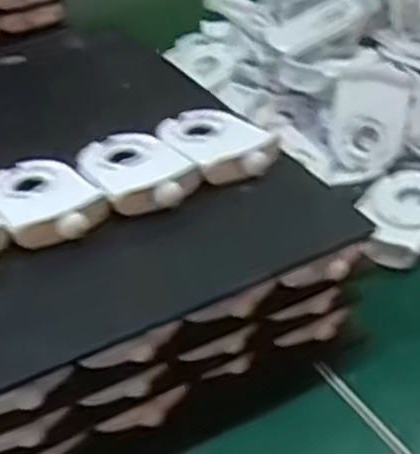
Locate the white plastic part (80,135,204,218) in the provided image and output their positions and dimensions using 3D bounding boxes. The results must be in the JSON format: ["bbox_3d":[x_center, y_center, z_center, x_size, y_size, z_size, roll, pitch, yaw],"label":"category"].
[{"bbox_3d":[-0.048,-0.040,0.475,0.058,0.014,0.094,-23,42,-23],"label":"white plastic part"}]

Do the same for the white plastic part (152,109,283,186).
[{"bbox_3d":[0.003,-0.059,0.496,0.055,0.015,0.088,-20,41,-21],"label":"white plastic part"}]

